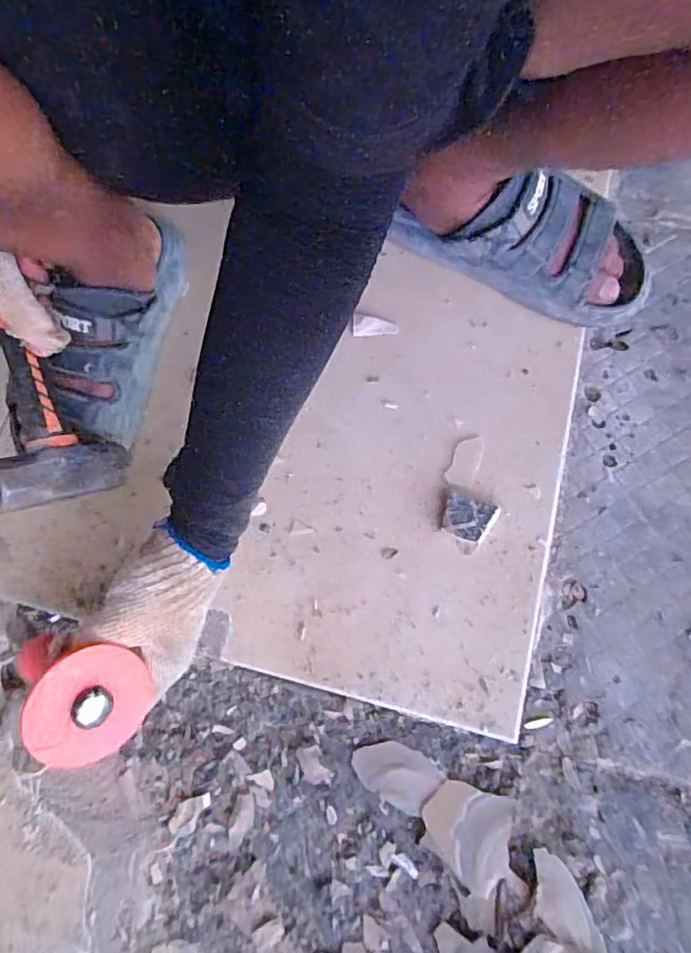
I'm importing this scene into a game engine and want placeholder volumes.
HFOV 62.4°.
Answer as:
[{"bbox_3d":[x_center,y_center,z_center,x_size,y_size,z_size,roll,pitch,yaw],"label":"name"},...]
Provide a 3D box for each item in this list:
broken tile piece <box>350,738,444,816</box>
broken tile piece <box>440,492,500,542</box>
[{"bbox_3d":[0.038,0.228,0.441,0.065,0.006,0.040,29,77,10],"label":"broken tile piece"},{"bbox_3d":[0.102,0.035,0.478,0.043,0.011,0.035,20,75,8],"label":"broken tile piece"}]

